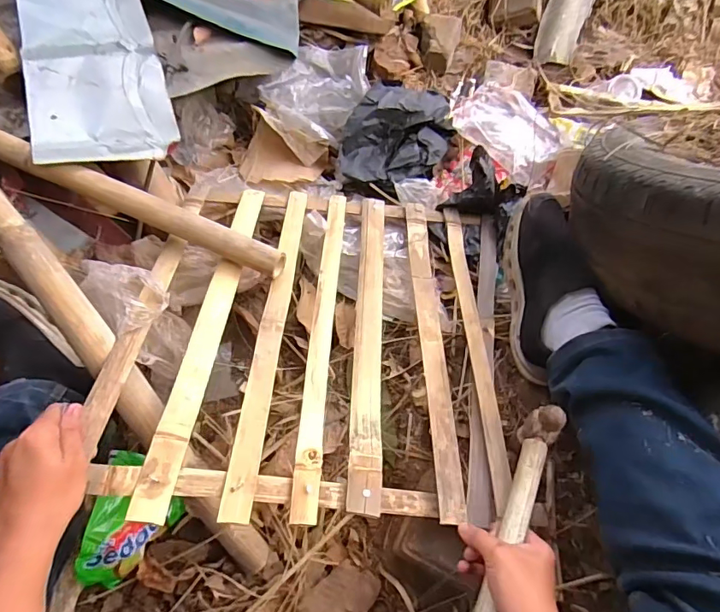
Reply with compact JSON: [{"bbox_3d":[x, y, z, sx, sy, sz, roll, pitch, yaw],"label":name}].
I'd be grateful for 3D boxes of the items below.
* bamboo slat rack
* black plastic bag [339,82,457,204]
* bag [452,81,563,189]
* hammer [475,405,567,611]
[{"bbox_3d":[-0.035,0.018,0.647,0.487,0.034,0.538,8,49,-7],"label":"bamboo slat rack"},{"bbox_3d":[0.063,-0.300,0.860,0.175,0.098,0.196,22,61,10],"label":"black plastic bag"},{"bbox_3d":[0.281,-0.326,0.878,0.132,0.040,0.207,-36,68,-21],"label":"bag"},{"bbox_3d":[0.143,0.230,0.462,0.028,0.051,0.288,24,60,11],"label":"hammer"}]

